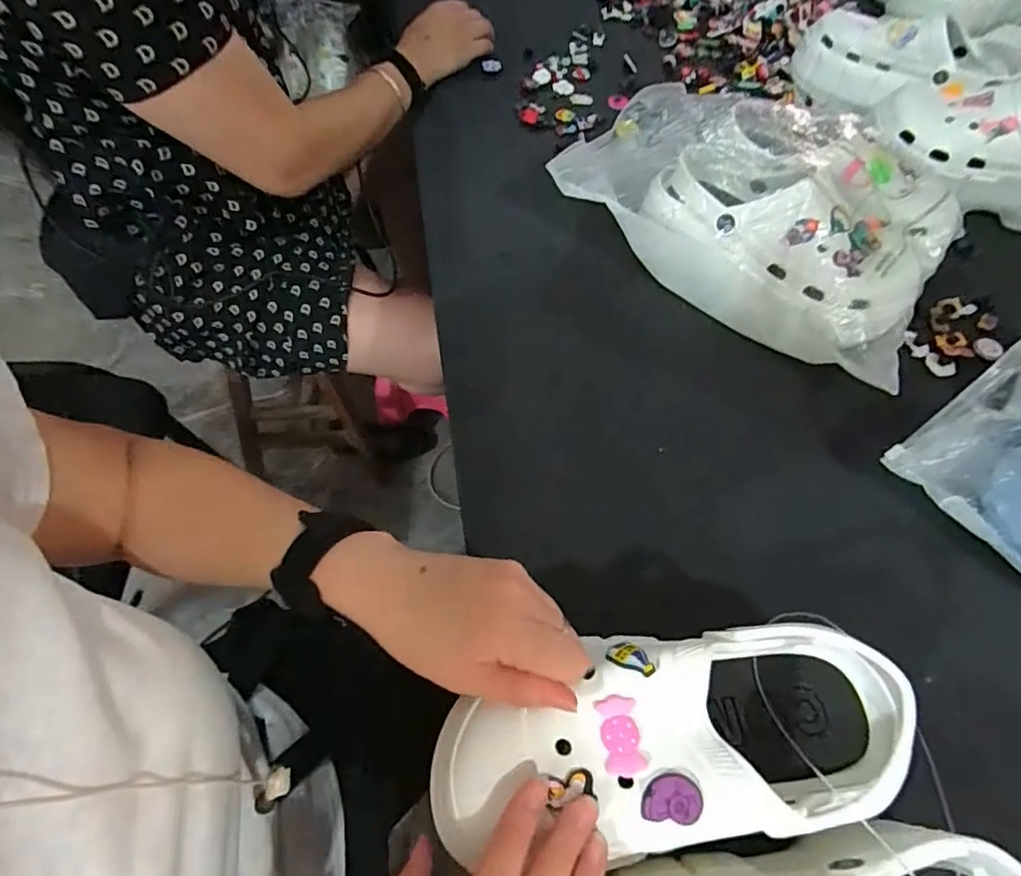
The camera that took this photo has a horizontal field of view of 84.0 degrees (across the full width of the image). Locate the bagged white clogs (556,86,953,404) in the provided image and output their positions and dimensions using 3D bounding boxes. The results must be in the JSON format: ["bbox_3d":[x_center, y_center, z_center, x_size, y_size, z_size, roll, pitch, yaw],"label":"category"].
[{"bbox_3d":[0.234,-0.216,0.535,0.342,0.102,0.210,35,64,15],"label":"bagged white clogs"}]

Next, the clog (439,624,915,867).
[{"bbox_3d":[0.085,0.143,0.278,0.241,0.072,0.095,-3,60,-9],"label":"clog"}]

